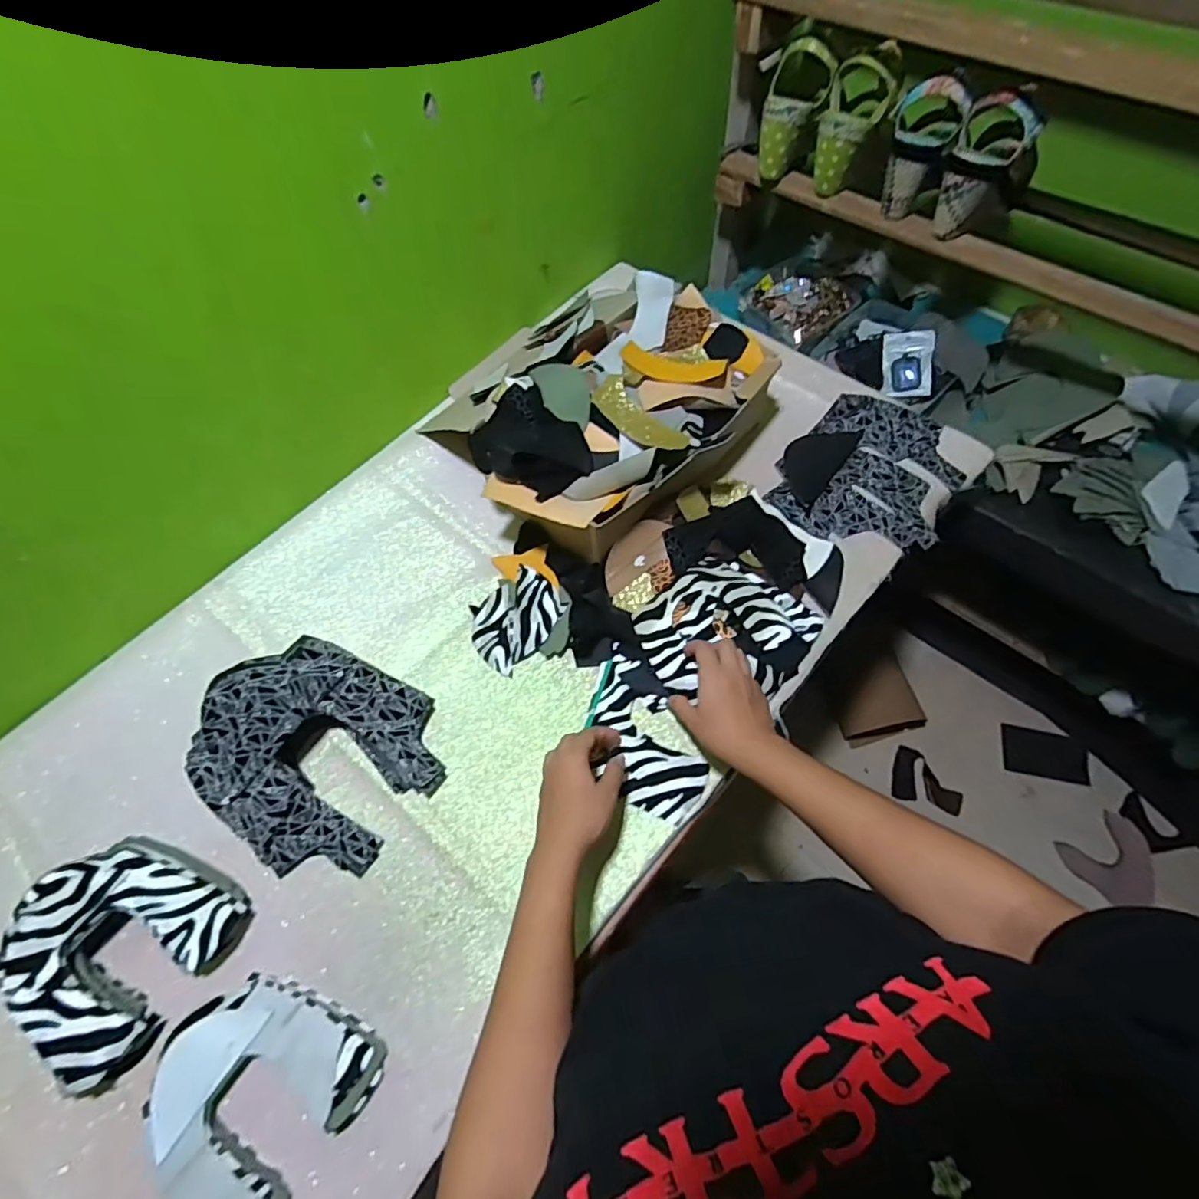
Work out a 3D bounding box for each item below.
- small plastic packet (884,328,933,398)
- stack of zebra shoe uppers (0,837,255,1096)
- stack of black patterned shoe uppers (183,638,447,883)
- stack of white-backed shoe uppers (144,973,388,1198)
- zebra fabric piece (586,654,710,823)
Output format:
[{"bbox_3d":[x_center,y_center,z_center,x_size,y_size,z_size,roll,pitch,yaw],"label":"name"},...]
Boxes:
[{"bbox_3d":[0.475,-0.363,0.889,0.067,0.011,0.098,4,97,34],"label":"small plastic packet"},{"bbox_3d":[-0.419,0.298,0.499,0.151,0.068,0.168,31,68,18],"label":"stack of zebra shoe uppers"},{"bbox_3d":[-0.275,0.144,0.557,0.206,0.100,0.201,32,68,18],"label":"stack of black patterned shoe uppers"},{"bbox_3d":[-0.280,0.398,0.464,0.152,0.034,0.161,32,68,18],"label":"stack of white-backed shoe uppers"},{"bbox_3d":[0.044,0.137,0.588,0.081,0.019,0.170,-23,64,-10],"label":"zebra fabric piece"}]

